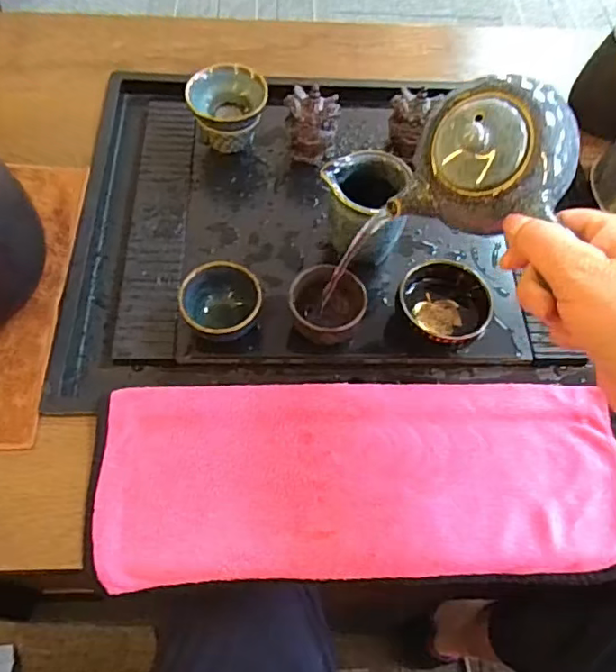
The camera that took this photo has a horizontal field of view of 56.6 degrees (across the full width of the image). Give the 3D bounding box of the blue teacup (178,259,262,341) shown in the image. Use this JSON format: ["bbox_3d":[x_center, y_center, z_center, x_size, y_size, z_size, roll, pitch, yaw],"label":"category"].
[{"bbox_3d":[-0.070,-0.026,0.462,0.061,0.044,0.063,2,61,-3],"label":"blue teacup"}]

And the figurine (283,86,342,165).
[{"bbox_3d":[0.003,-0.197,0.543,0.047,0.070,0.030,16,61,5],"label":"figurine"}]

